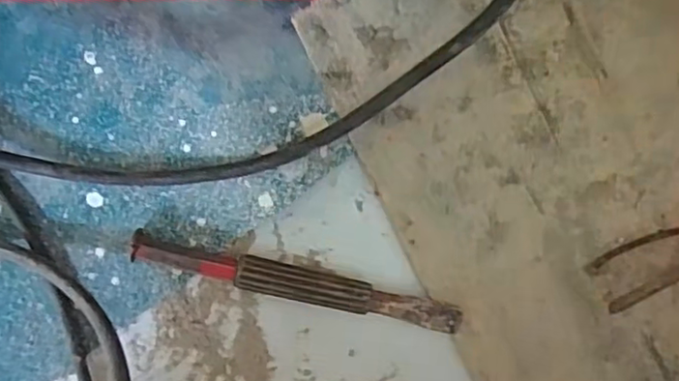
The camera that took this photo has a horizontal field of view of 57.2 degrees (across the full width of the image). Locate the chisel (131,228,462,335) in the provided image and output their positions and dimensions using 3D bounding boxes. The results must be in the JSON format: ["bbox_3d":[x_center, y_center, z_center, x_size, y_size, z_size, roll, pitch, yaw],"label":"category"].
[{"bbox_3d":[-0.023,0.059,0.389,0.207,0.017,0.020,14,92,-6],"label":"chisel"}]

